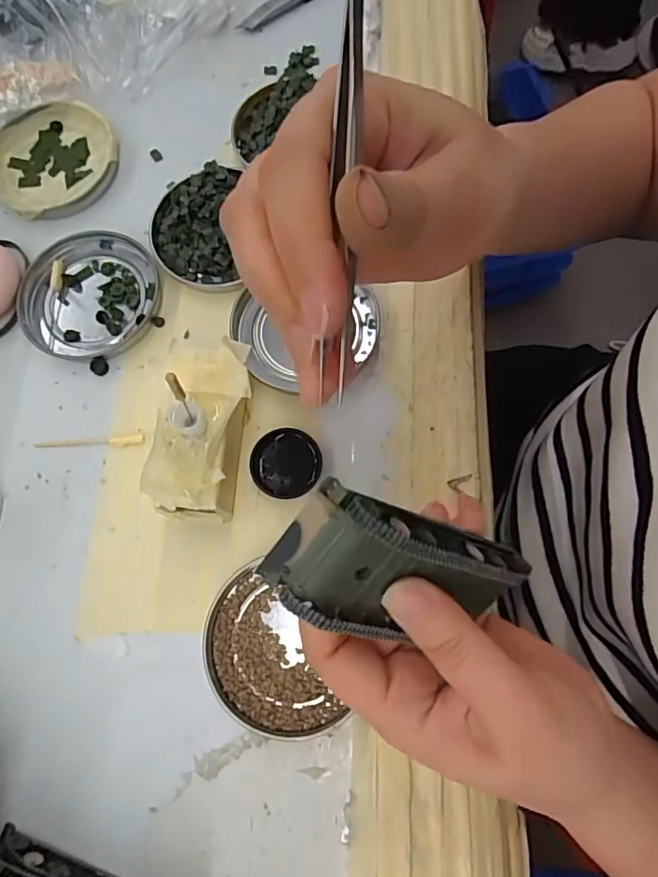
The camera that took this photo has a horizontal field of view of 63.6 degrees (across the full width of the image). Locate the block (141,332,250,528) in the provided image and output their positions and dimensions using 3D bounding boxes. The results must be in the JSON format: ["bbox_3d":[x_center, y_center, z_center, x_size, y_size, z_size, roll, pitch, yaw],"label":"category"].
[{"bbox_3d":[-0.060,-0.002,0.261,0.040,0.042,0.084,6,75,5],"label":"block"}]

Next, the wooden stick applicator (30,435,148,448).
[{"bbox_3d":[-0.129,0.002,0.283,0.061,0.004,0.006,-3,74,1],"label":"wooden stick applicator"}]

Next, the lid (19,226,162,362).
[{"bbox_3d":[-0.137,-0.082,0.304,0.074,0.009,0.076,-1,74,3],"label":"lid"}]

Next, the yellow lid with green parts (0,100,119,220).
[{"bbox_3d":[-0.171,-0.173,0.330,0.080,0.013,0.073,-1,74,3],"label":"yellow lid with green parts"}]

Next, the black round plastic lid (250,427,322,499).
[{"bbox_3d":[-0.022,0.012,0.272,0.034,0.007,0.036,-1,74,3],"label":"black round plastic lid"}]

